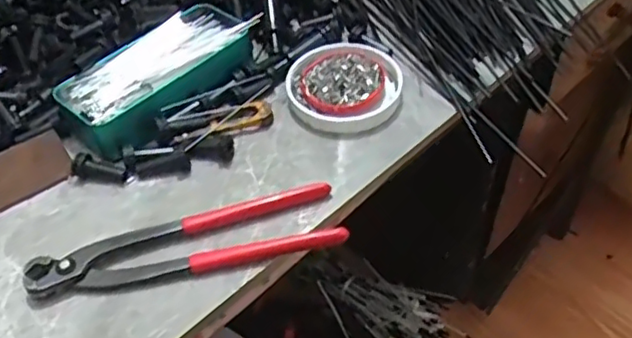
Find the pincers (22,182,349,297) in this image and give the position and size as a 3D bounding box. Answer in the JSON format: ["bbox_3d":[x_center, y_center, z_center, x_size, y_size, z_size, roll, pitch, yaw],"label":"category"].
[{"bbox_3d":[-0.082,0.048,0.409,0.194,0.013,0.046,-13,49,-7],"label":"pincers"}]

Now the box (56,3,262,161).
[{"bbox_3d":[-0.121,-0.078,0.498,0.079,0.034,0.154,31,57,28],"label":"box"}]

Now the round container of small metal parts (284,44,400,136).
[{"bbox_3d":[0.022,-0.068,0.500,0.087,0.011,0.089,-2,48,2],"label":"round container of small metal parts"}]

